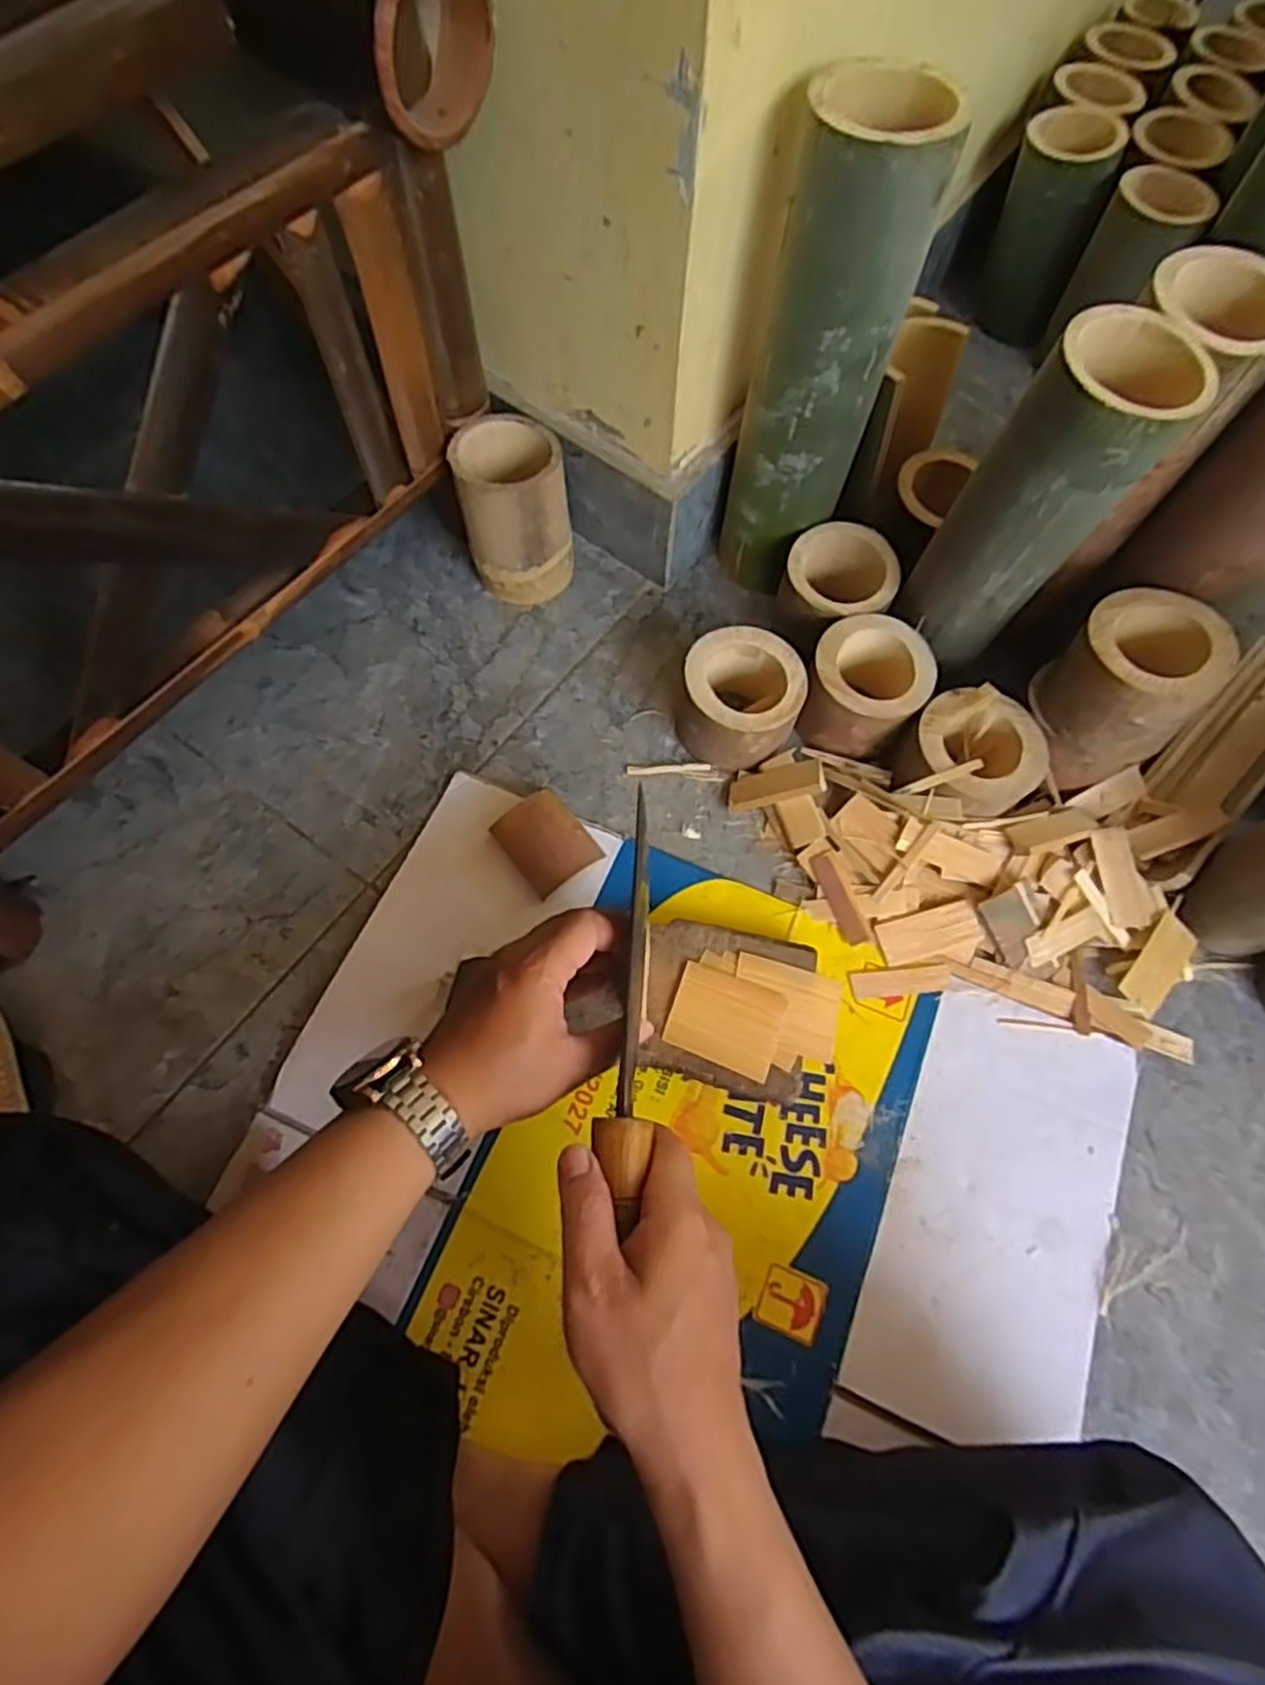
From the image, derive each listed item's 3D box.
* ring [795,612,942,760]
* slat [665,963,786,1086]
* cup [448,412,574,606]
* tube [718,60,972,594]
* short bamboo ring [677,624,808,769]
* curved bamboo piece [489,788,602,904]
[{"bbox_3d":[0.181,-0.120,0.601,0.085,0.063,0.090,1,66,-2],"label":"ring"},{"bbox_3d":[0.062,0.117,0.507,0.071,0.007,0.057,20,69,6],"label":"slat"},{"bbox_3d":[-0.095,-0.270,0.638,0.084,0.125,0.079,1,66,-2],"label":"cup"},{"bbox_3d":[0.130,-0.328,0.547,0.091,0.304,0.102,16,68,5],"label":"tube"},{"bbox_3d":[0.084,-0.108,0.602,0.090,0.074,0.089,1,66,-2],"label":"short bamboo ring"},{"bbox_3d":[-0.064,-0.001,0.571,0.057,0.014,0.067,-36,72,-16],"label":"curved bamboo piece"}]

